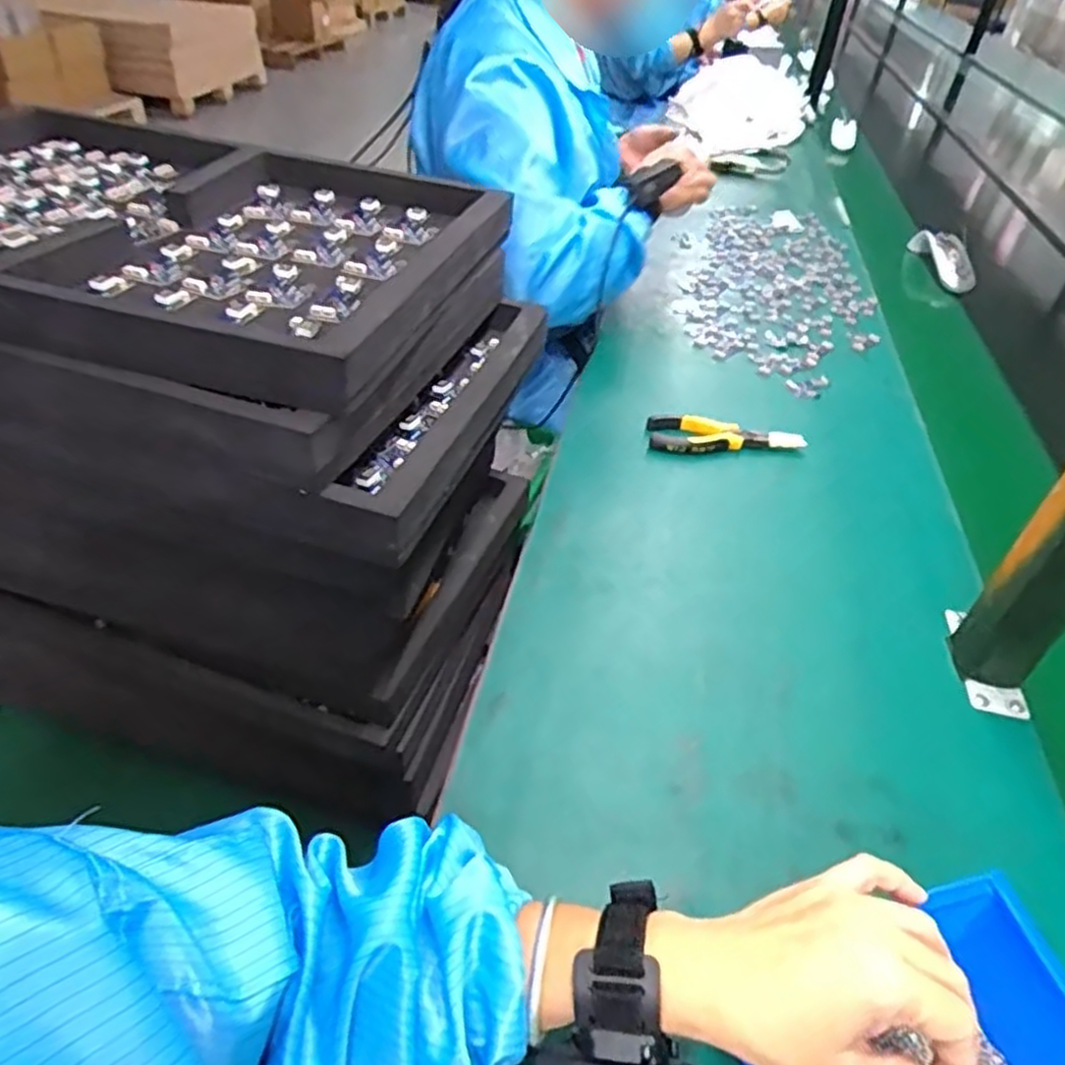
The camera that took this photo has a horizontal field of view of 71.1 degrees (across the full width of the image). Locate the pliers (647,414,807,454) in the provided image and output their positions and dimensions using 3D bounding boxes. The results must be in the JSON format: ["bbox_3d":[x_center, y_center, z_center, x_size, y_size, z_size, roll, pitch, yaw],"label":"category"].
[{"bbox_3d":[0.199,-0.097,0.767,0.160,0.016,0.053,3,42,-1],"label":"pliers"}]

